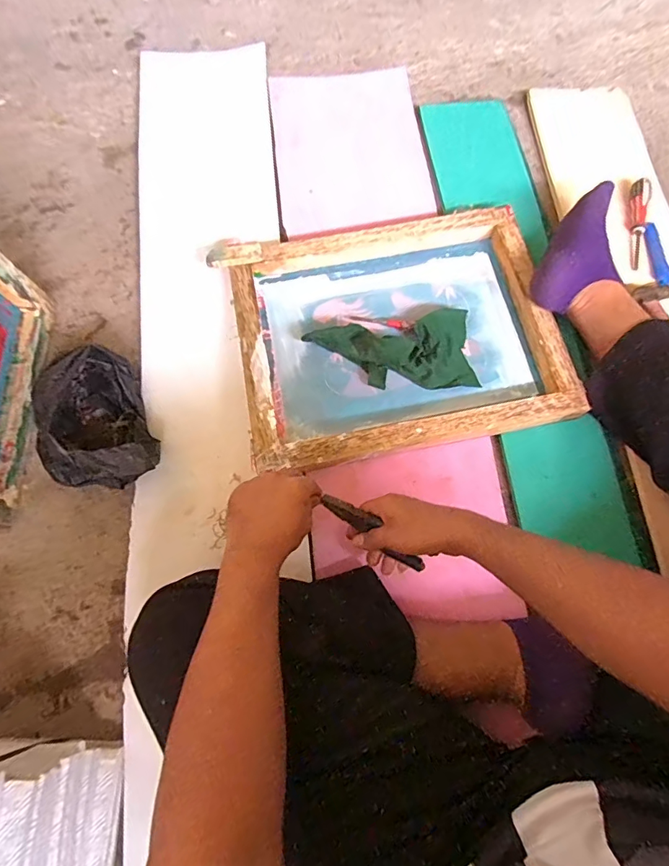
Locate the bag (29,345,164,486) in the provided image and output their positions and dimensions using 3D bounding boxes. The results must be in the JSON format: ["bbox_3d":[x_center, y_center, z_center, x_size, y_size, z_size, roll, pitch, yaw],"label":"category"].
[{"bbox_3d":[-0.340,-0.010,0.652,0.144,0.100,0.194,-23,75,-6],"label":"bag"}]

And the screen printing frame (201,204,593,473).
[{"bbox_3d":[0.089,-0.165,0.733,0.481,0.044,0.393,-12,74,-3],"label":"screen printing frame"}]

